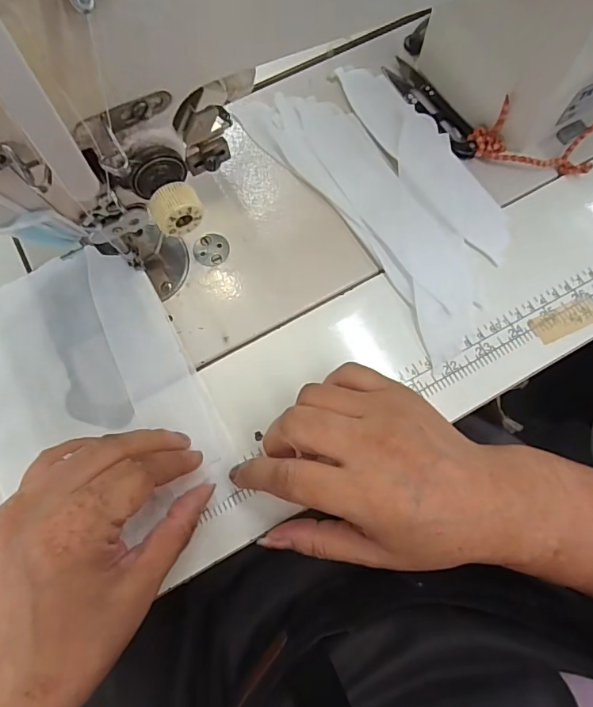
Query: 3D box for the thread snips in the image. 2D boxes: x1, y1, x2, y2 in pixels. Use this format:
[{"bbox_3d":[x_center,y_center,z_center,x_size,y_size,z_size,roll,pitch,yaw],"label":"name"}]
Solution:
[{"bbox_3d":[0.101,-0.185,0.344,0.027,0.009,0.099,-27,75,-7],"label":"thread snips"}]

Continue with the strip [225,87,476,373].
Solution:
[{"bbox_3d":[0.050,-0.101,0.319,0.067,0.006,0.230,-33,76,-9],"label":"strip"}]

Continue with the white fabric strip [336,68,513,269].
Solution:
[{"bbox_3d":[0.089,-0.143,0.328,0.043,0.005,0.182,-33,76,-9],"label":"white fabric strip"}]

